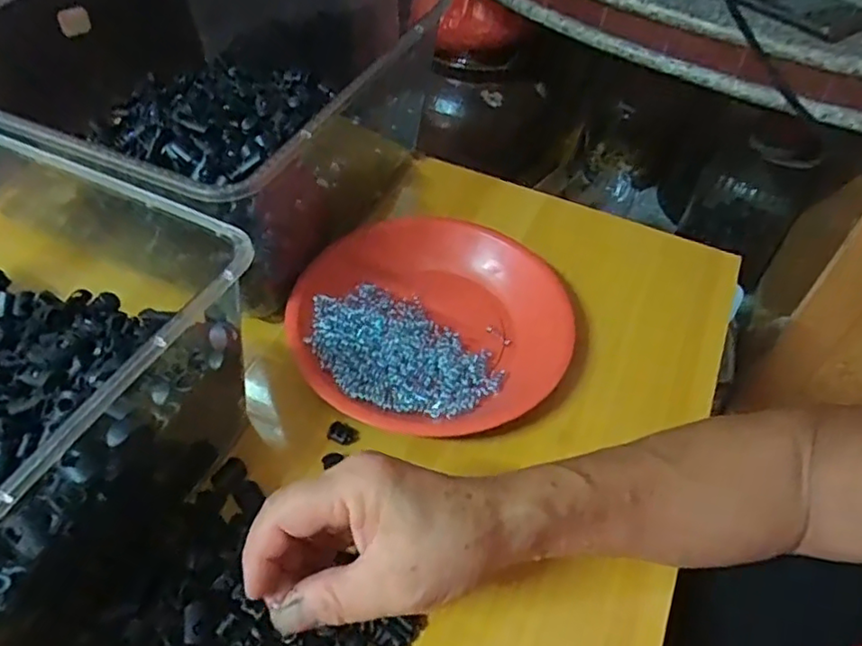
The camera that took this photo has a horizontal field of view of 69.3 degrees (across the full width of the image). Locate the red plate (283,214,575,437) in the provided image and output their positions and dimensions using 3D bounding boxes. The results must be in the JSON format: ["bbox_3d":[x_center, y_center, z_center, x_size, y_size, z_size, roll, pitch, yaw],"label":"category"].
[{"bbox_3d":[0.001,-0.001,0.443,0.186,0.029,0.183,1,50,-1],"label":"red plate"}]

